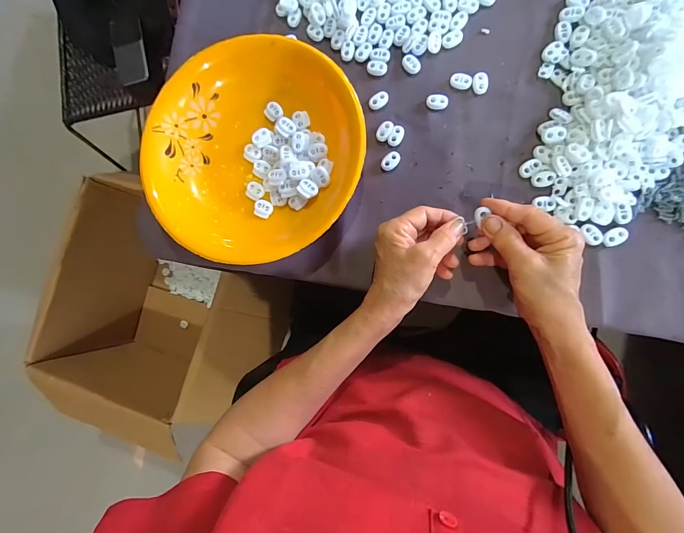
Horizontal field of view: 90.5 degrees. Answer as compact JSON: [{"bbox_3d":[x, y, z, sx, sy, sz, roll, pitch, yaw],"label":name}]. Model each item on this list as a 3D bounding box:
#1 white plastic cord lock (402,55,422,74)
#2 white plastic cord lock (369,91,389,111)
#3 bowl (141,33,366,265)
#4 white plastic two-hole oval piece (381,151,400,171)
[{"bbox_3d":[0.076,-0.221,0.370,0.017,0.004,0.023,-35,81,4],"label":"white plastic cord lock"},{"bbox_3d":[0.041,-0.183,0.373,0.023,0.004,0.015,-38,81,3],"label":"white plastic cord lock"},{"bbox_3d":[-0.096,-0.123,0.370,0.233,0.038,0.230,-1,85,8],"label":"bowl"},{"bbox_3d":[0.053,-0.114,0.368,0.015,0.004,0.023,43,92,9],"label":"white plastic two-hole oval piece"}]

